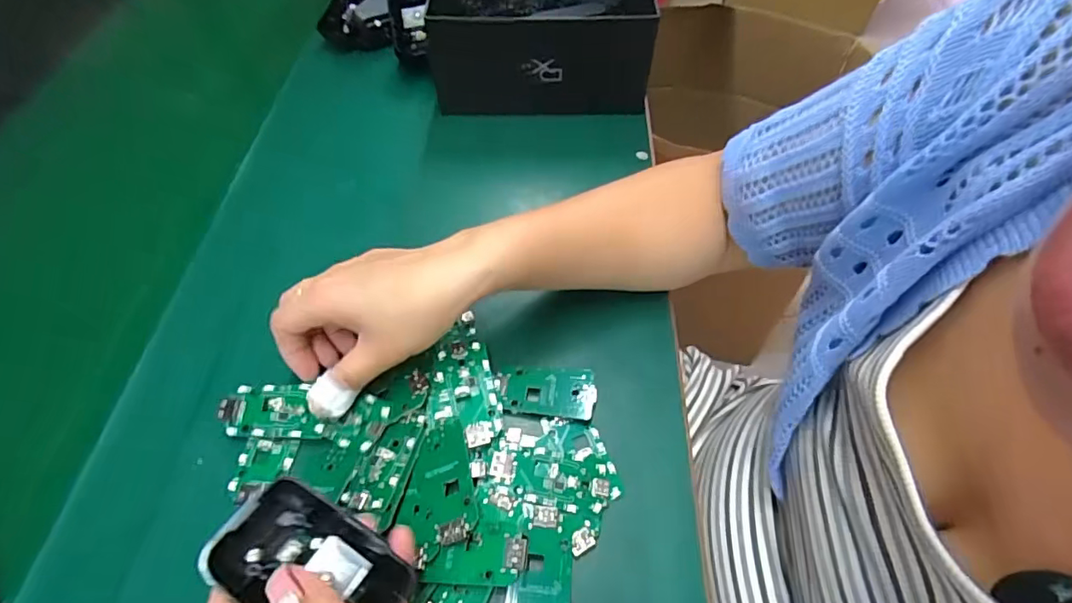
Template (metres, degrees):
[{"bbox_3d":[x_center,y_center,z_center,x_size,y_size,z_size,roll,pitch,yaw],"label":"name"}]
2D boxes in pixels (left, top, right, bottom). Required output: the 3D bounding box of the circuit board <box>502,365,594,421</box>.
[{"bbox_3d":[0.006,0.054,0.321,0.057,0.004,0.032,3,56,3],"label":"circuit board"}]

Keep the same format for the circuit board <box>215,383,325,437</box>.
[{"bbox_3d":[-0.153,0.064,0.311,0.060,0.006,0.031,1,64,1],"label":"circuit board"}]

